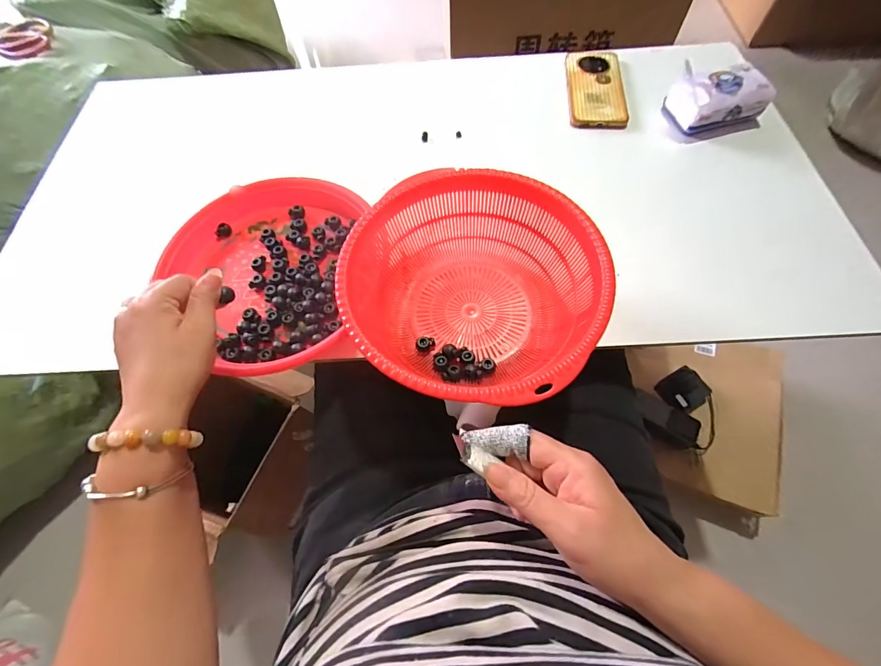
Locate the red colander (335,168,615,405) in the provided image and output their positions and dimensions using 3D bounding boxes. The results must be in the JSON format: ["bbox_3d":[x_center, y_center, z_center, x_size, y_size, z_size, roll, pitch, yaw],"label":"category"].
[{"bbox_3d":[0.027,-0.041,0.378,0.223,0.078,0.242,-1,63,2],"label":"red colander"}]

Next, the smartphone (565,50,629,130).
[{"bbox_3d":[0.225,-0.357,0.574,0.079,0.016,0.169,2,64,3],"label":"smartphone"}]

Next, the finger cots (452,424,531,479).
[{"bbox_3d":[0.034,0.075,0.259,0.046,0.015,0.031,-3,63,1],"label":"finger cots"}]

